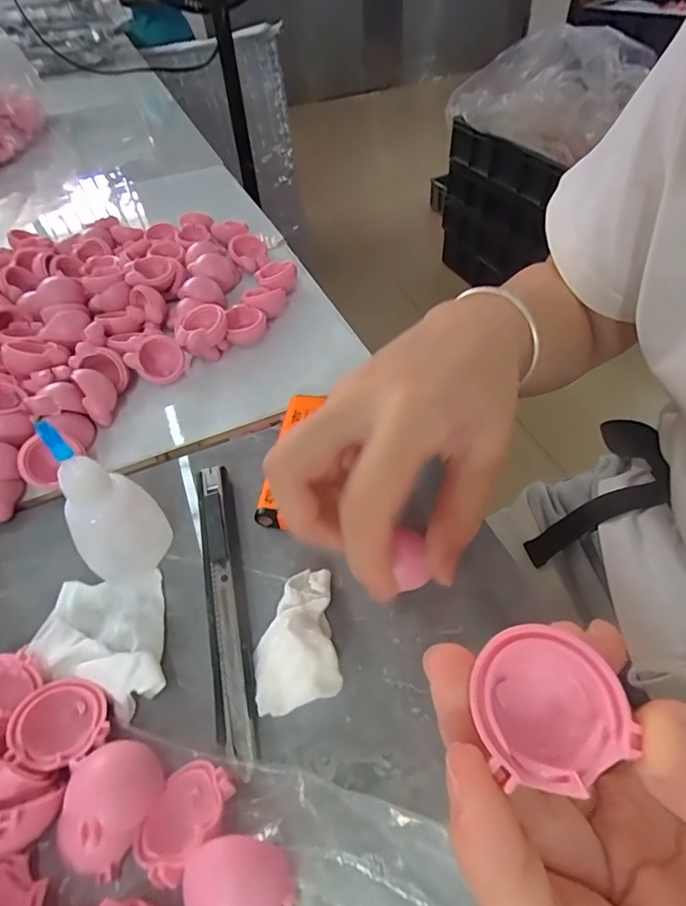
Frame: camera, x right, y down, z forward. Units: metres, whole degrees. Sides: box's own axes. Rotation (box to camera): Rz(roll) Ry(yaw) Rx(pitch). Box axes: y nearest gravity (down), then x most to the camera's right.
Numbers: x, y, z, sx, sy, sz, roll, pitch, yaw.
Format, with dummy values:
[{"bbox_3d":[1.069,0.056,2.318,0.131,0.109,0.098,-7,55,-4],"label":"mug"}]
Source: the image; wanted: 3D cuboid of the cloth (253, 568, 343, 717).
[{"bbox_3d":[-0.019,0.071,0.187,0.031,0.015,0.054,-7,49,-2],"label":"cloth"}]

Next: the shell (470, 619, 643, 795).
[{"bbox_3d":[0.040,0.052,0.098,0.028,0.013,0.027,-3,50,-5],"label":"shell"}]

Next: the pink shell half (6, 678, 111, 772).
[{"bbox_3d":[-0.100,0.096,0.169,0.028,0.015,0.029,-2,49,2],"label":"pink shell half"}]

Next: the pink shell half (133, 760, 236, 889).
[{"bbox_3d":[-0.050,0.113,0.148,0.024,0.013,0.030,15,52,16],"label":"pink shell half"}]

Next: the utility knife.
[{"bbox_3d":[-0.052,0.058,0.203,0.016,0.004,0.130,-13,49,-7],"label":"utility knife"}]

